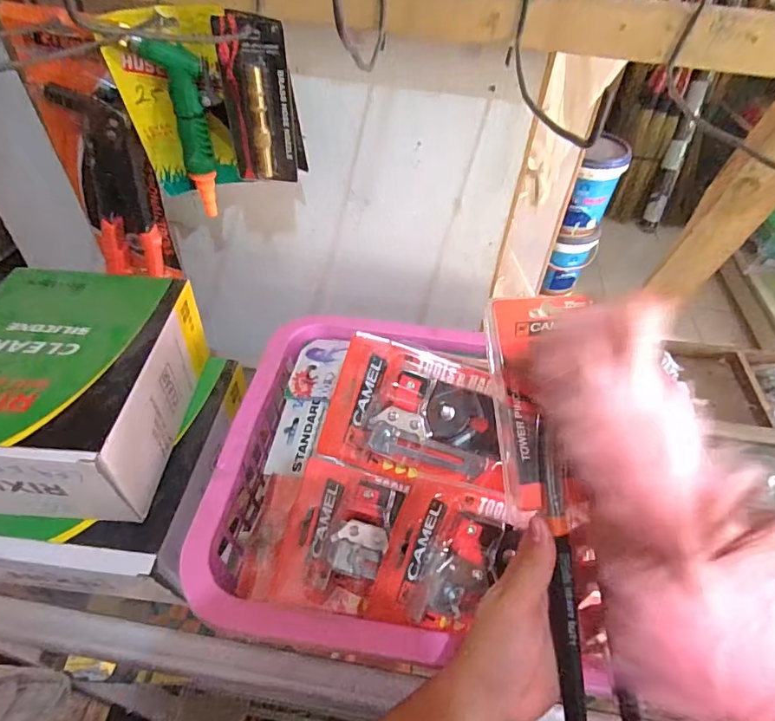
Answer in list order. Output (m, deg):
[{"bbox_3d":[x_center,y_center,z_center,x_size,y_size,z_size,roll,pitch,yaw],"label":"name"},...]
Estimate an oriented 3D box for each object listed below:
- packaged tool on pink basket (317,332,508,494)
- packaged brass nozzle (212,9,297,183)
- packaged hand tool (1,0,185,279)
[{"bbox_3d":[0.023,0.045,0.382,0.130,0.100,0.037,18,3,-6],"label":"packaged tool on pink basket"},{"bbox_3d":[-0.117,-0.233,0.445,0.060,0.132,0.021,5,46,3],"label":"packaged brass nozzle"},{"bbox_3d":[-0.306,-0.208,0.525,0.107,0.284,0.035,9,50,3],"label":"packaged hand tool"}]

